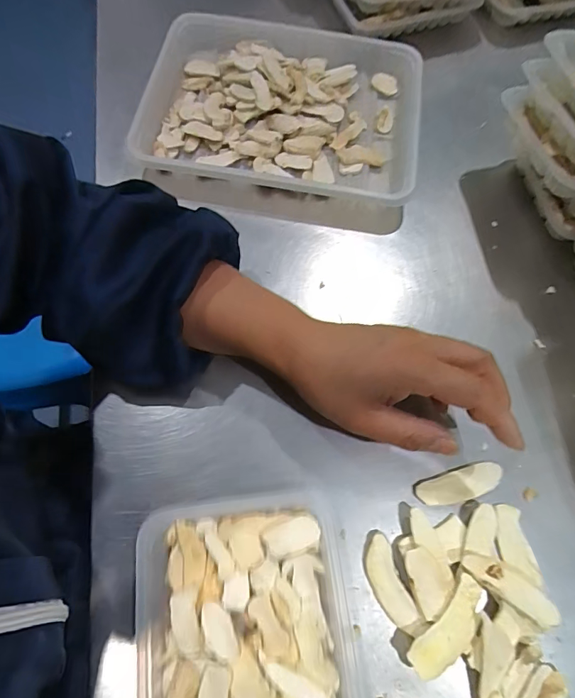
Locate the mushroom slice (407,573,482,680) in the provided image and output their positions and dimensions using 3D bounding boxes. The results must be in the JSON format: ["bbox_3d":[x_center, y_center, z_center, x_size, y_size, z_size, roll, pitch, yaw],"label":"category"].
[{"bbox_3d":[0.103,0.176,0.252,0.063,0.006,0.026,-42,76,-16],"label":"mushroom slice"}]

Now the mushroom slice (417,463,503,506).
[{"bbox_3d":[0.126,0.099,0.292,0.064,0.004,0.021,-16,71,-8],"label":"mushroom slice"}]

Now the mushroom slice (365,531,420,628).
[{"bbox_3d":[0.066,0.154,0.267,0.020,0.006,0.055,-20,71,-9],"label":"mushroom slice"}]

